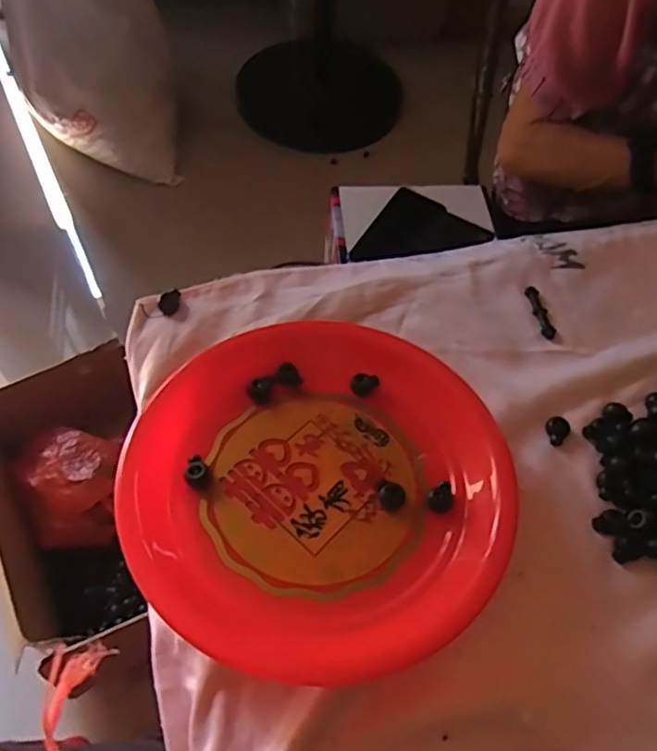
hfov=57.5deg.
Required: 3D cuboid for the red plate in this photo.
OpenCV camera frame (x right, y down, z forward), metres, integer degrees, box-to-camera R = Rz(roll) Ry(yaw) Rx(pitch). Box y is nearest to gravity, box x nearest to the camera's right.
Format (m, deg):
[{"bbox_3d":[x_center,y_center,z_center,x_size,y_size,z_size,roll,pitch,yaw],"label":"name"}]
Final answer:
[{"bbox_3d":[-0.007,0.070,0.427,0.256,0.048,0.260,1,58,-2],"label":"red plate"}]

